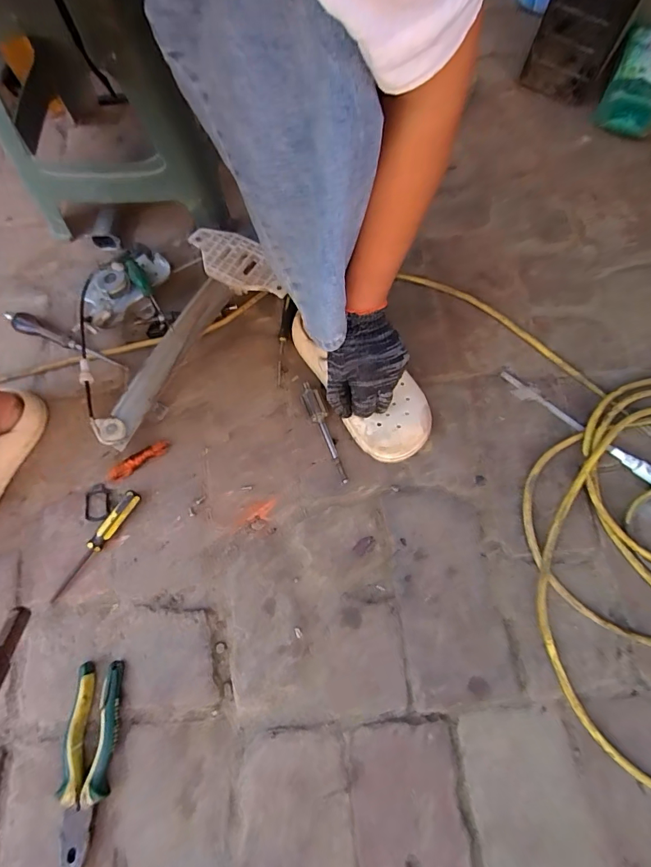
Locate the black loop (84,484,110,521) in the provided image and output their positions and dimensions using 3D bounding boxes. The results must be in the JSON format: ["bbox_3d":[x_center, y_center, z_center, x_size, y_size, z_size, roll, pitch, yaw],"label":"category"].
[{"bbox_3d":[-0.300,0.091,0.558,0.032,0.004,0.048,-14,72,-3],"label":"black loop"}]

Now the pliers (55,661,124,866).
[{"bbox_3d":[-0.254,0.352,0.452,0.054,0.021,0.188,-3,72,0],"label":"pliers"}]

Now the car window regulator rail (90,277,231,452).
[{"bbox_3d":[-0.225,-0.099,0.602,0.056,0.040,0.272,27,75,10],"label":"car window regulator rail"}]

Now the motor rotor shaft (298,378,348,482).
[{"bbox_3d":[-0.002,-0.003,0.564,0.026,0.018,0.148,-21,72,-5],"label":"motor rotor shaft"}]

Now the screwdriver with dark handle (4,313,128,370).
[{"bbox_3d":[-0.389,-0.133,0.632,0.210,0.022,0.029,27,75,10],"label":"screwdriver with dark handle"}]

